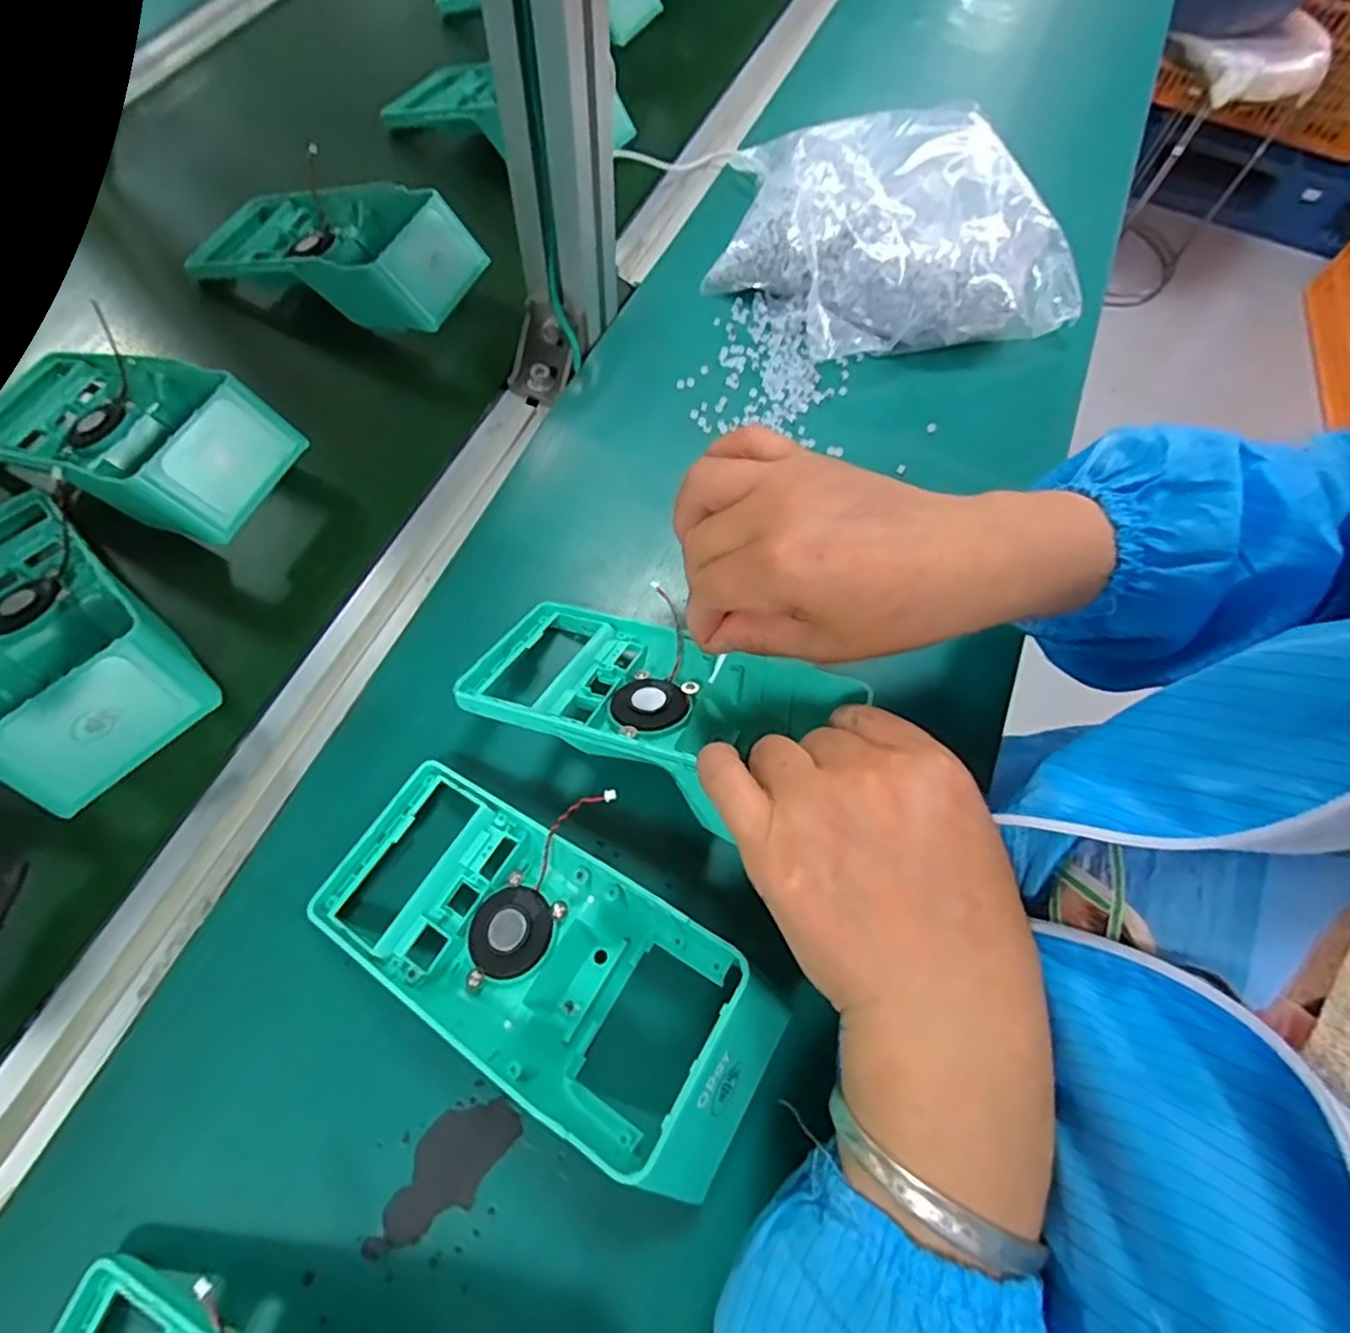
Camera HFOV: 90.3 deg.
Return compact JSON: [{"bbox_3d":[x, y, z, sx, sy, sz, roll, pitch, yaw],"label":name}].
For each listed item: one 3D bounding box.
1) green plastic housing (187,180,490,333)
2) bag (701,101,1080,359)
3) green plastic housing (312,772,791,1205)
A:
[{"bbox_3d":[-0.228,-0.268,0.432,0.200,0.050,0.090,19,65,7],"label":"green plastic housing"},{"bbox_3d":[0.151,-0.288,0.447,0.238,0.061,0.184,9,64,3],"label":"bag"},{"bbox_3d":[-0.054,0.112,0.264,0.188,0.047,0.085,31,67,12],"label":"green plastic housing"}]

